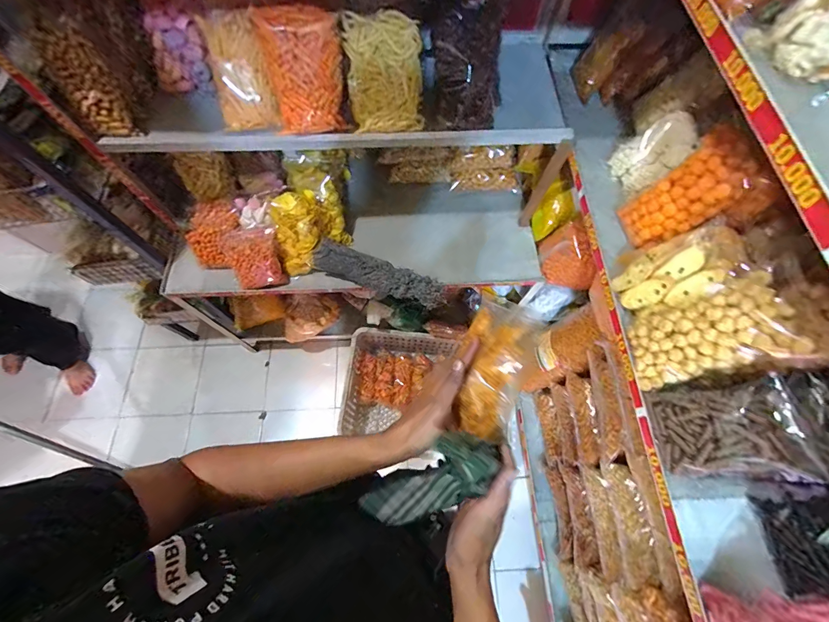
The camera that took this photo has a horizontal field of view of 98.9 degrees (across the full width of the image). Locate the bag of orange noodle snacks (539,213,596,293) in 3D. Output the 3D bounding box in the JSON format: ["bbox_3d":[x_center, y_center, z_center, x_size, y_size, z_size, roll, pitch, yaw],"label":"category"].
[{"bbox_3d":[0.407,-0.142,0.958,0.063,0.177,0.176,-14,68,-6],"label":"bag of orange noodle snacks"}]

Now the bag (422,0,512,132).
[{"bbox_3d":[0.105,-0.514,0.748,0.161,0.242,0.080,10,40,15],"label":"bag"}]

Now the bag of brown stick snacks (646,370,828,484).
[{"bbox_3d":[0.493,0.171,0.529,0.184,0.124,0.145,-2,67,-1],"label":"bag of brown stick snacks"}]

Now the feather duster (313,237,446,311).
[{"bbox_3d":[-0.096,-0.098,0.980,0.365,0.079,0.080,20,68,8],"label":"feather duster"}]

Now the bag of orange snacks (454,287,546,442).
[{"bbox_3d":[0.105,0.071,0.445,0.080,0.042,0.172,14,77,6],"label":"bag of orange snacks"}]

